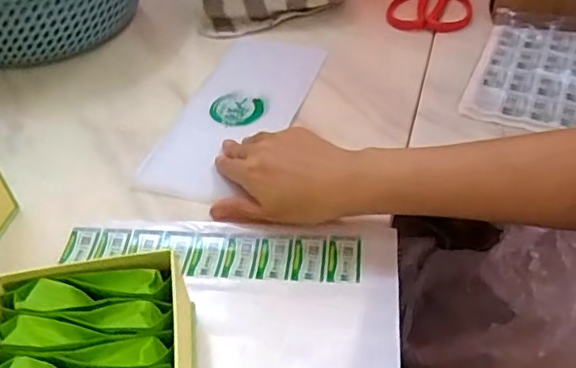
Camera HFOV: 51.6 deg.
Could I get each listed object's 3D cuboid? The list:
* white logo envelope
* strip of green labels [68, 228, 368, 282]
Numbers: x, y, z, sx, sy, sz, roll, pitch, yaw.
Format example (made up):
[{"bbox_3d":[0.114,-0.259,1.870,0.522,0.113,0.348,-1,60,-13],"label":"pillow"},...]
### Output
[{"bbox_3d":[-0.047,-0.080,0.609,0.109,0.010,0.270,12,46,14],"label":"white logo envelope"},{"bbox_3d":[-0.063,0.055,0.470,0.237,0.011,0.040,2,45,8],"label":"strip of green labels"}]

